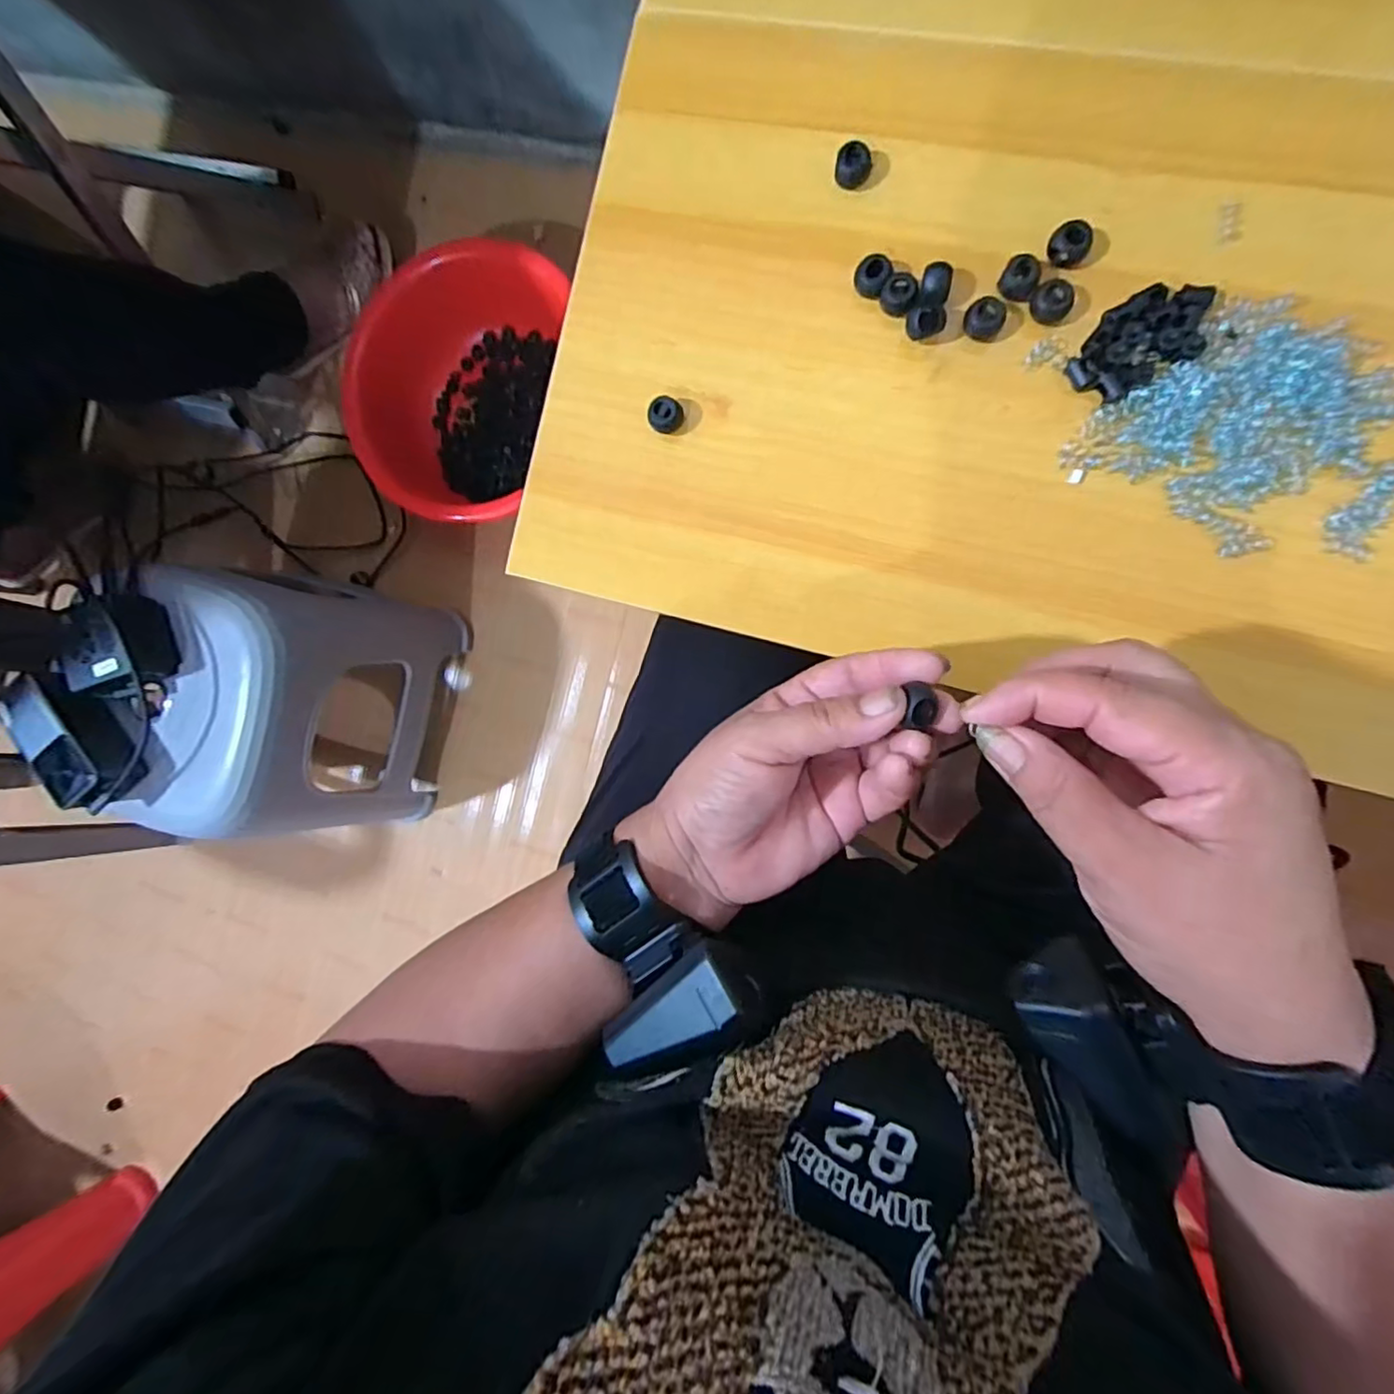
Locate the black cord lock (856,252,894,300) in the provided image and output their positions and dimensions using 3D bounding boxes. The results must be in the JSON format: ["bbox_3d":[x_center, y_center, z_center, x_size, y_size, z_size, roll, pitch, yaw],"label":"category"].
[{"bbox_3d":[0.084,-0.201,0.299,0.016,0.015,0.015,0,91,9],"label":"black cord lock"}]

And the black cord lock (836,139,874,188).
[{"bbox_3d":[0.075,-0.253,0.298,0.016,0.014,0.013,9,93,8],"label":"black cord lock"}]

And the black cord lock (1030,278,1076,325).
[{"bbox_3d":[0.161,-0.180,0.284,0.015,0.012,0.015,0,91,9],"label":"black cord lock"}]

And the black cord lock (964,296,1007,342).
[{"bbox_3d":[0.135,-0.177,0.291,0.018,0.012,0.017,28,95,7],"label":"black cord lock"}]

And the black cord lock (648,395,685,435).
[{"bbox_3d":[-0.016,-0.144,0.321,0.017,0.014,0.016,0,91,9],"label":"black cord lock"}]

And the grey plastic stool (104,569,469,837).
[{"bbox_3d":[-0.508,0.001,0.788,0.259,0.336,0.293,13,93,8],"label":"grey plastic stool"}]

